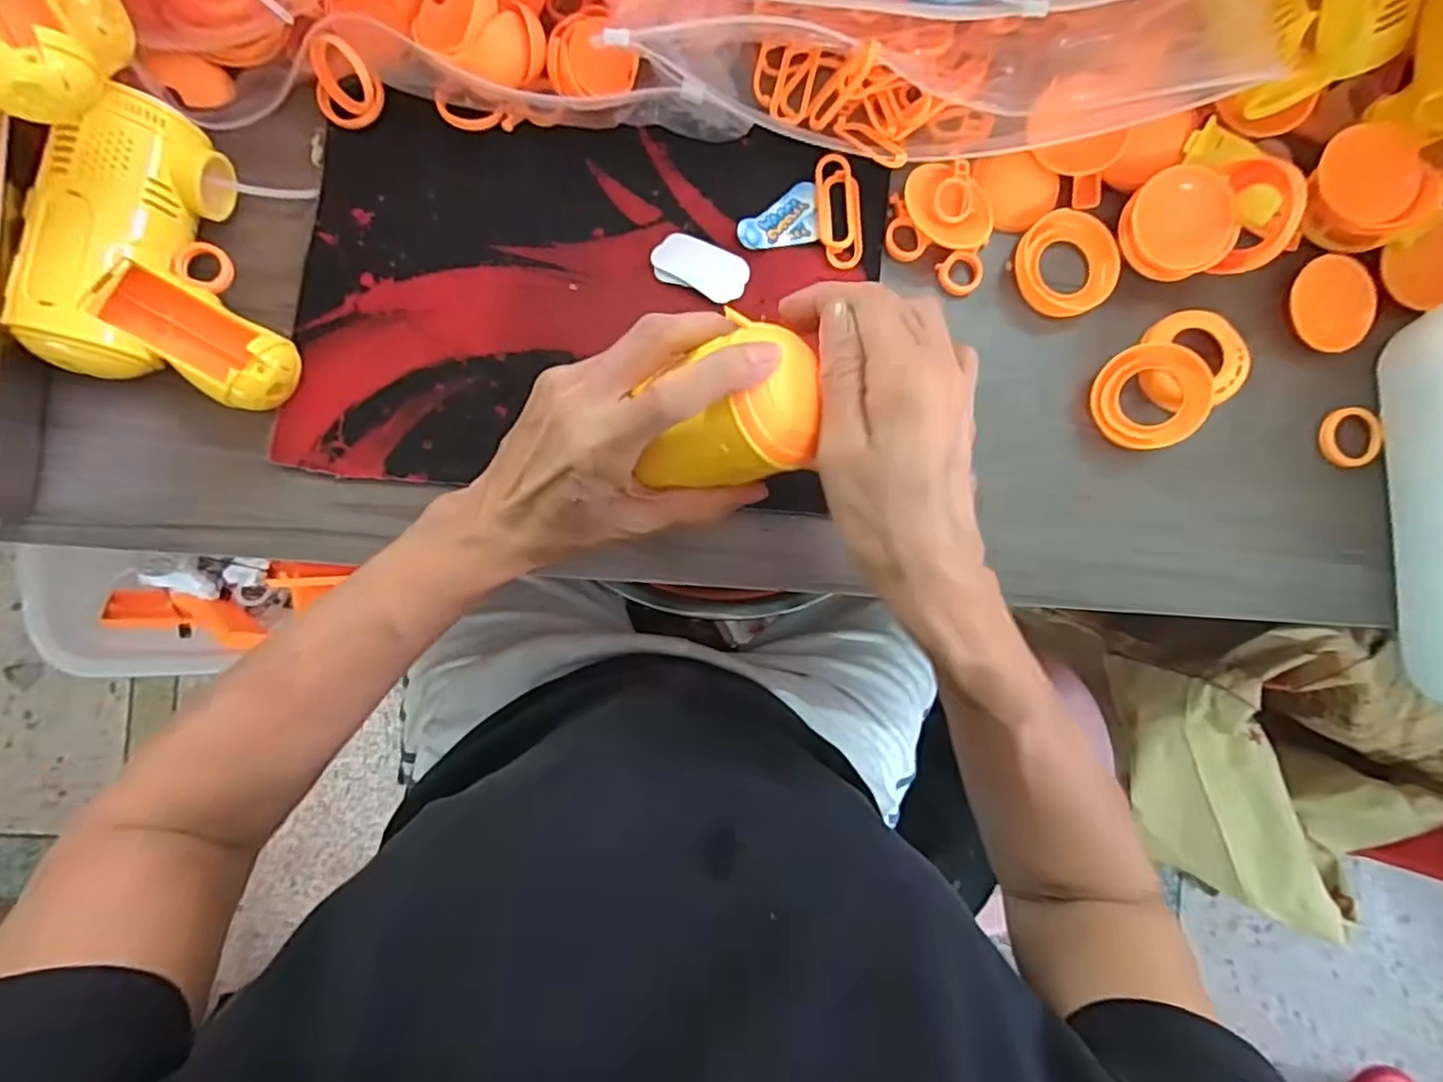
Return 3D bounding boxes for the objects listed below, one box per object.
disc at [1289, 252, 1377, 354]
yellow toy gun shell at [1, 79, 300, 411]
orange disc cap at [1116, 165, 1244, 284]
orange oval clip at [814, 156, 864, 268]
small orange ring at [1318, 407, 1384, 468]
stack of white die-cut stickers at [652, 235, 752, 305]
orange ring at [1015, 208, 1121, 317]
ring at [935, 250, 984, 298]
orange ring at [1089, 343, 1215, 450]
[{"bbox_3d":[0.358,-0.137,0.387,0.044,0.010,0.056,-25,108,21],"label":"disc"},{"bbox_3d":[-0.273,-0.143,0.326,0.113,0.046,0.137,8,88,-4],"label":"yellow toy gun shell"},{"bbox_3d":[0.260,-0.181,0.377,0.059,0.010,0.058,-3,107,10],"label":"orange disc cap"},{"bbox_3d":[0.068,-0.189,0.380,0.025,0.005,0.063,-4,89,-4],"label":"orange oval clip"},{"bbox_3d":[0.380,-0.062,0.400,0.030,0.011,0.036,1,89,-4],"label":"small orange ring"},{"bbox_3d":[-0.012,-0.156,0.376,0.053,0.004,0.030,21,88,-3],"label":"stack of white die-cut stickers"},{"bbox_3d":[0.203,-0.163,0.386,0.056,0.008,0.059,0,89,-4],"label":"orange ring"},{"bbox_3d":[0.140,-0.156,0.387,0.025,0.005,0.025,0,89,-4],"label":"ring"},{"bbox_3d":[0.245,-0.083,0.380,0.057,0.008,0.058,3,97,25],"label":"orange ring"}]

